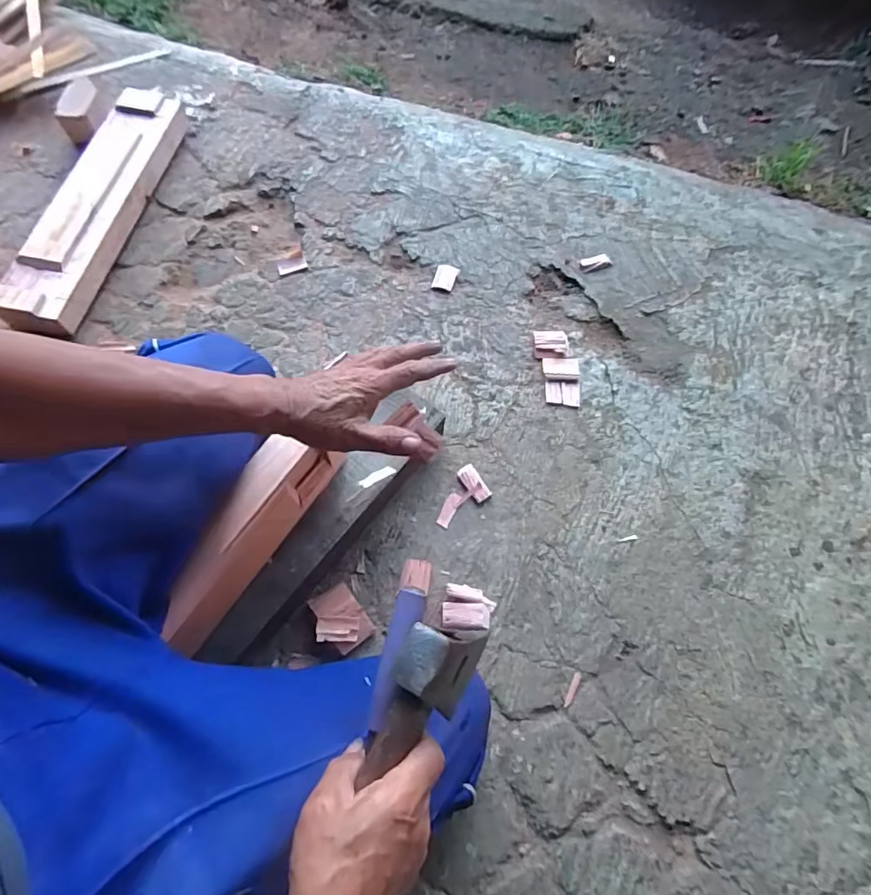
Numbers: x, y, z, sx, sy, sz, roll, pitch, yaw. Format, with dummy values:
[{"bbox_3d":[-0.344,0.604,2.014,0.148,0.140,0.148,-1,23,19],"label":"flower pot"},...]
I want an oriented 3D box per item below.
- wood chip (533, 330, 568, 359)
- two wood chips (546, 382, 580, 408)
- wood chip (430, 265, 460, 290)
[{"bbox_3d":[0.178,-0.159,0.799,0.051,0.013,0.051,1,66,0],"label":"wood chip"},{"bbox_3d":[0.189,-0.080,0.769,0.050,0.006,0.037,3,66,1],"label":"two wood chips"},{"bbox_3d":[0.016,-0.281,0.856,0.034,0.004,0.053,19,67,8],"label":"wood chip"}]

